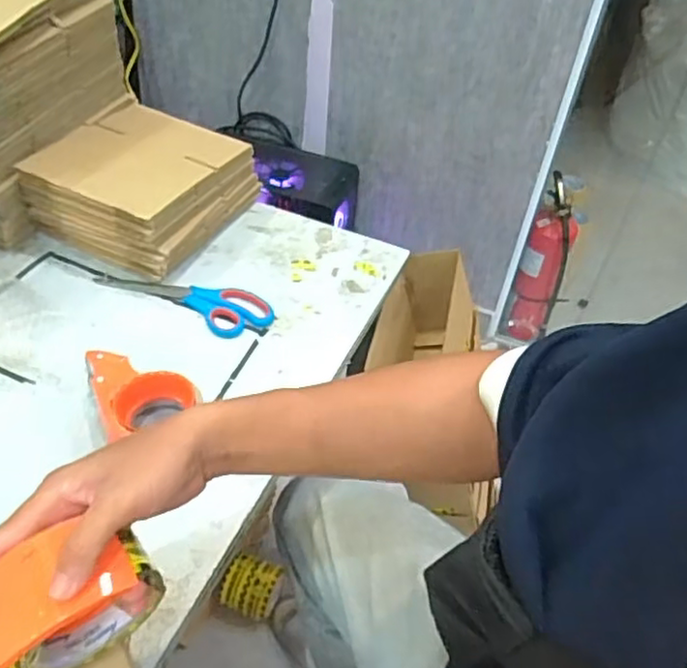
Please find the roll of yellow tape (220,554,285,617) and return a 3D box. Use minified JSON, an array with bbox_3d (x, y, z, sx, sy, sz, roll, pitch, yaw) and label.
[{"bbox_3d":[-0.175,0.489,1.267,0.097,0.105,0.092,16,46,10],"label":"roll of yellow tape"}]

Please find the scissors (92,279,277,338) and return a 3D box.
[{"bbox_3d":[-0.199,-0.051,0.849,0.230,0.008,0.082,19,46,13],"label":"scissors"}]

